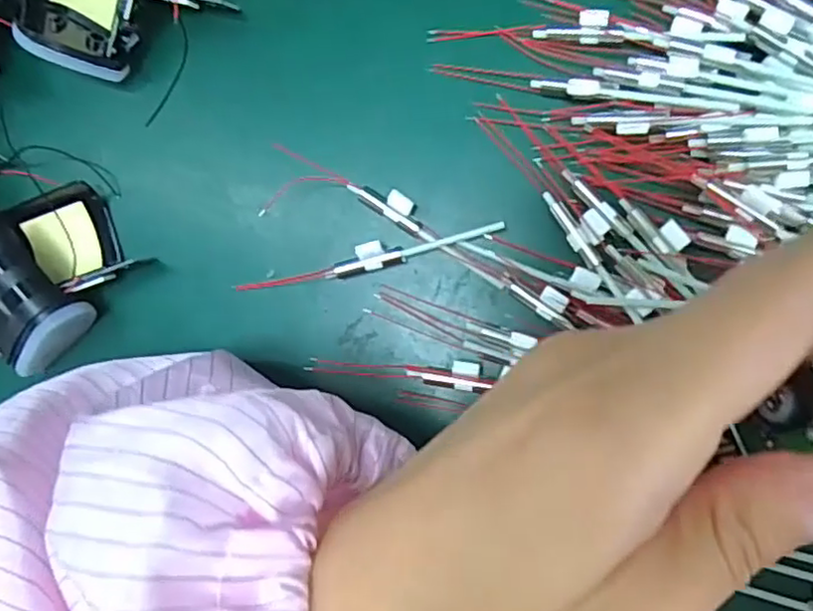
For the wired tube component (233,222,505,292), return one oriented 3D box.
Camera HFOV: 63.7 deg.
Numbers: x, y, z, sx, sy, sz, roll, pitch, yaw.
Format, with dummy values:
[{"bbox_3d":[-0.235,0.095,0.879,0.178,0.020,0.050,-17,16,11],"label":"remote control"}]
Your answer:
[{"bbox_3d":[-0.012,-0.015,0.212,0.087,0.006,0.008,-14,87,10],"label":"wired tube component"}]

